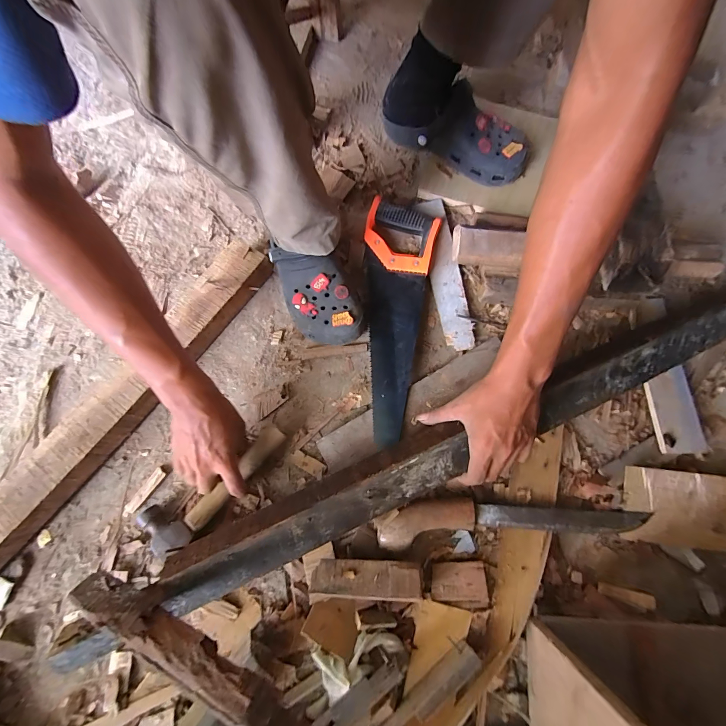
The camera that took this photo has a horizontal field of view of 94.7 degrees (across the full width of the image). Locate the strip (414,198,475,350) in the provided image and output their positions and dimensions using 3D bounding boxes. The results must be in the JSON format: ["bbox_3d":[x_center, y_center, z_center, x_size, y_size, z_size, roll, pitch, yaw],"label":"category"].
[{"bbox_3d":[0.133,-0.149,0.547,0.050,0.009,0.261,-11,79,6],"label":"strip"}]

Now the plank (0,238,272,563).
[{"bbox_3d":[-0.376,0.099,0.472,0.070,0.072,0.678,35,79,11],"label":"plank"}]

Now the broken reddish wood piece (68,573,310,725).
[{"bbox_3d":[-0.155,0.240,0.282,0.348,0.029,0.027,-3,72,32],"label":"broken reddish wood piece"}]

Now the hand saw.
[{"bbox_3d":[0.047,-0.076,0.517,0.106,0.025,0.389,5,75,4],"label":"hand saw"}]

